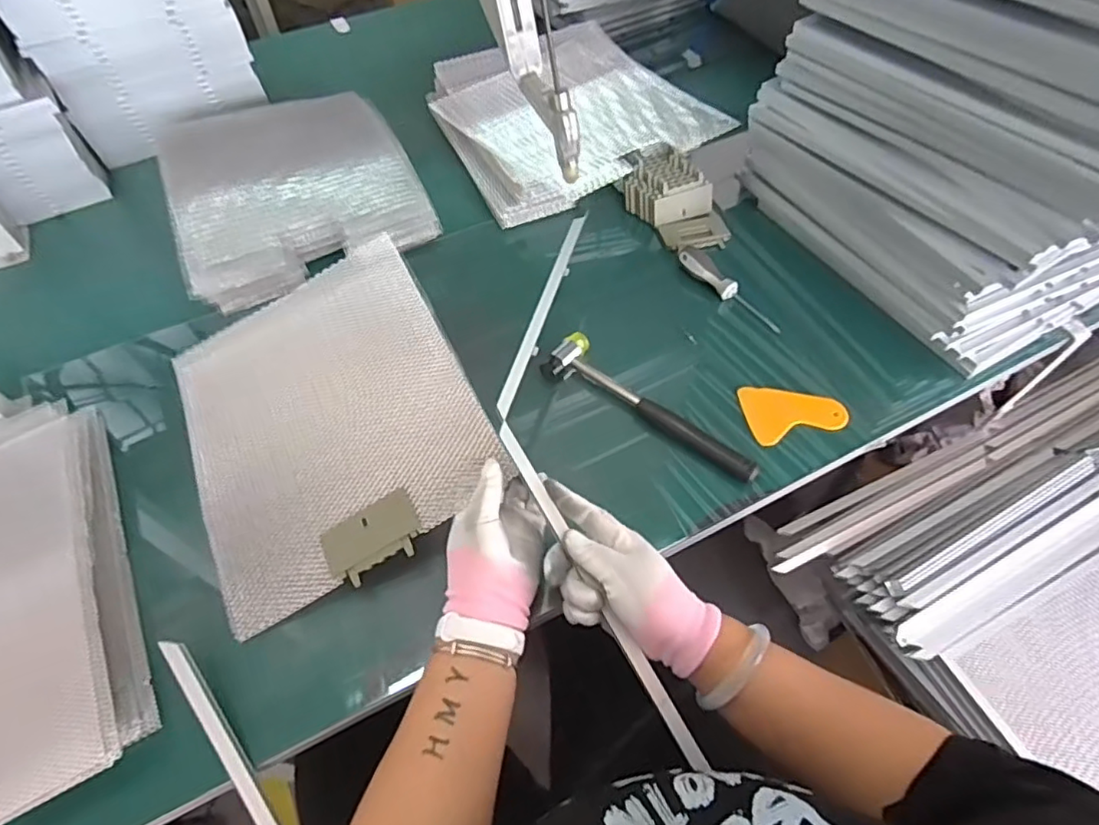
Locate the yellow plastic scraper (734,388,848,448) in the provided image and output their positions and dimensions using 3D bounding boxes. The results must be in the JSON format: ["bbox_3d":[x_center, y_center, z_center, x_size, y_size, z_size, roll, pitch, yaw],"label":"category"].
[{"bbox_3d":[0.256,-0.003,0.627,0.098,0.009,0.068,-9,56,-4],"label":"yellow plastic scraper"}]

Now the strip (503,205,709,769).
[{"bbox_3d":[0.027,0.030,0.535,0.128,0.037,0.522,-11,67,-5],"label":"strip"}]

